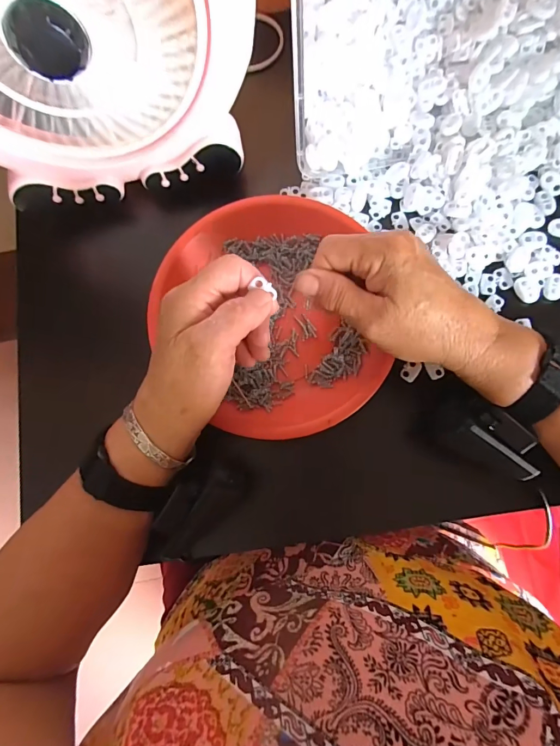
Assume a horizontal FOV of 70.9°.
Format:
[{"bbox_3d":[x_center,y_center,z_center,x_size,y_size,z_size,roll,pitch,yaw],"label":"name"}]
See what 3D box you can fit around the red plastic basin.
[{"bbox_3d":[-0.014,-0.047,0.318,0.173,0.034,0.194,-9,83,3],"label":"red plastic basin"}]

